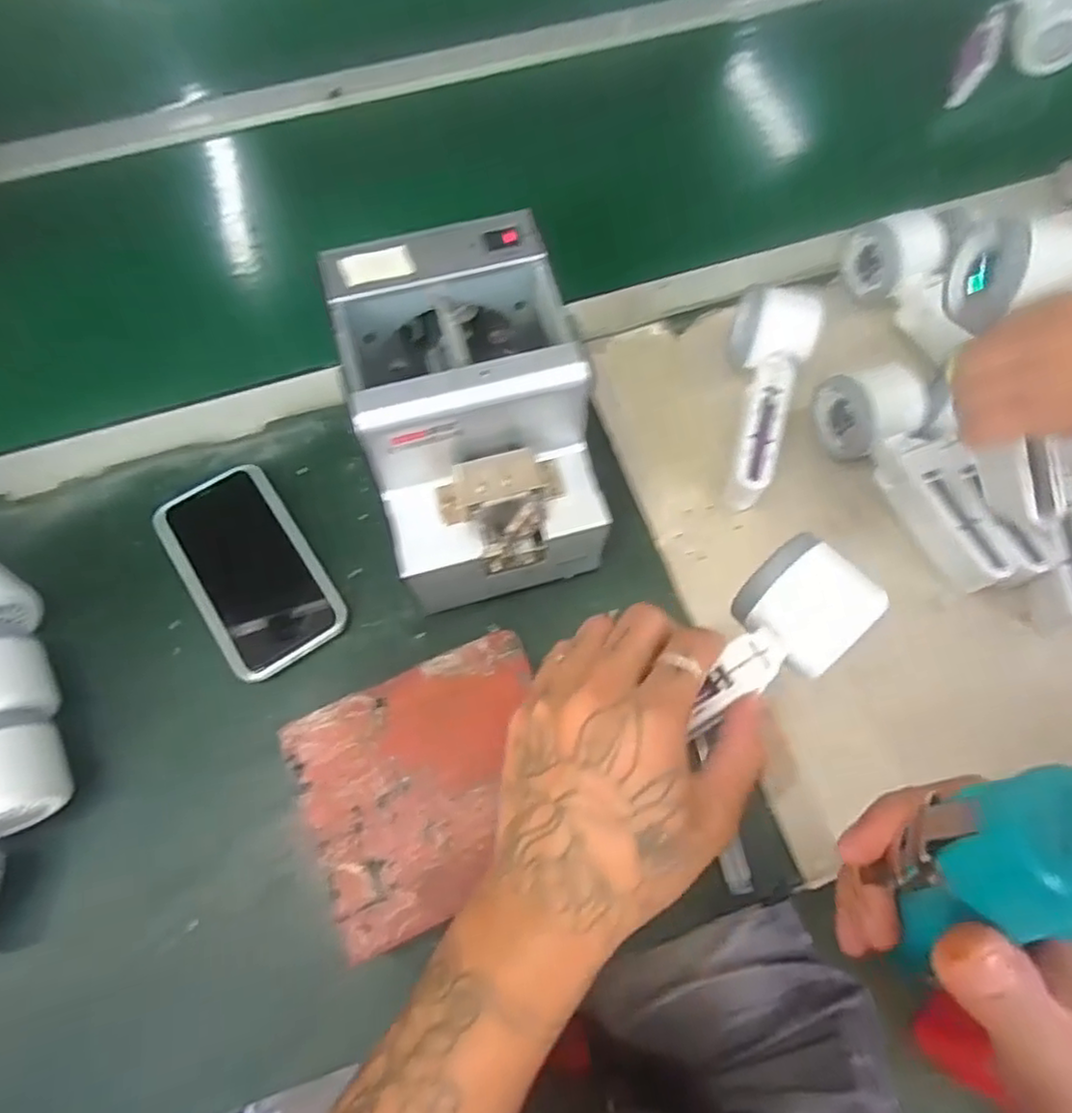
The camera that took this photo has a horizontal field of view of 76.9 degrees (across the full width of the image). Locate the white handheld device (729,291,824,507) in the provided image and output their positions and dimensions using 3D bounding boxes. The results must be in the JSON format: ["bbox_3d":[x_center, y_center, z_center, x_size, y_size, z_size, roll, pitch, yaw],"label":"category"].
[{"bbox_3d":[0.169,-0.115,0.481,0.053,0.052,0.175,7,68,3],"label":"white handheld device"}]

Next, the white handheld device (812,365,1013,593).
[{"bbox_3d":[0.250,-0.054,0.451,0.050,0.055,0.162,-18,69,-7],"label":"white handheld device"}]

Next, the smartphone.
[{"bbox_3d":[-0.191,0.006,0.450,0.077,0.007,0.146,-33,71,-12],"label":"smartphone"}]

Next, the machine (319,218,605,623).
[{"bbox_3d":[-0.039,-0.078,0.411,0.125,0.139,0.175,-16,69,-6],"label":"machine"}]

